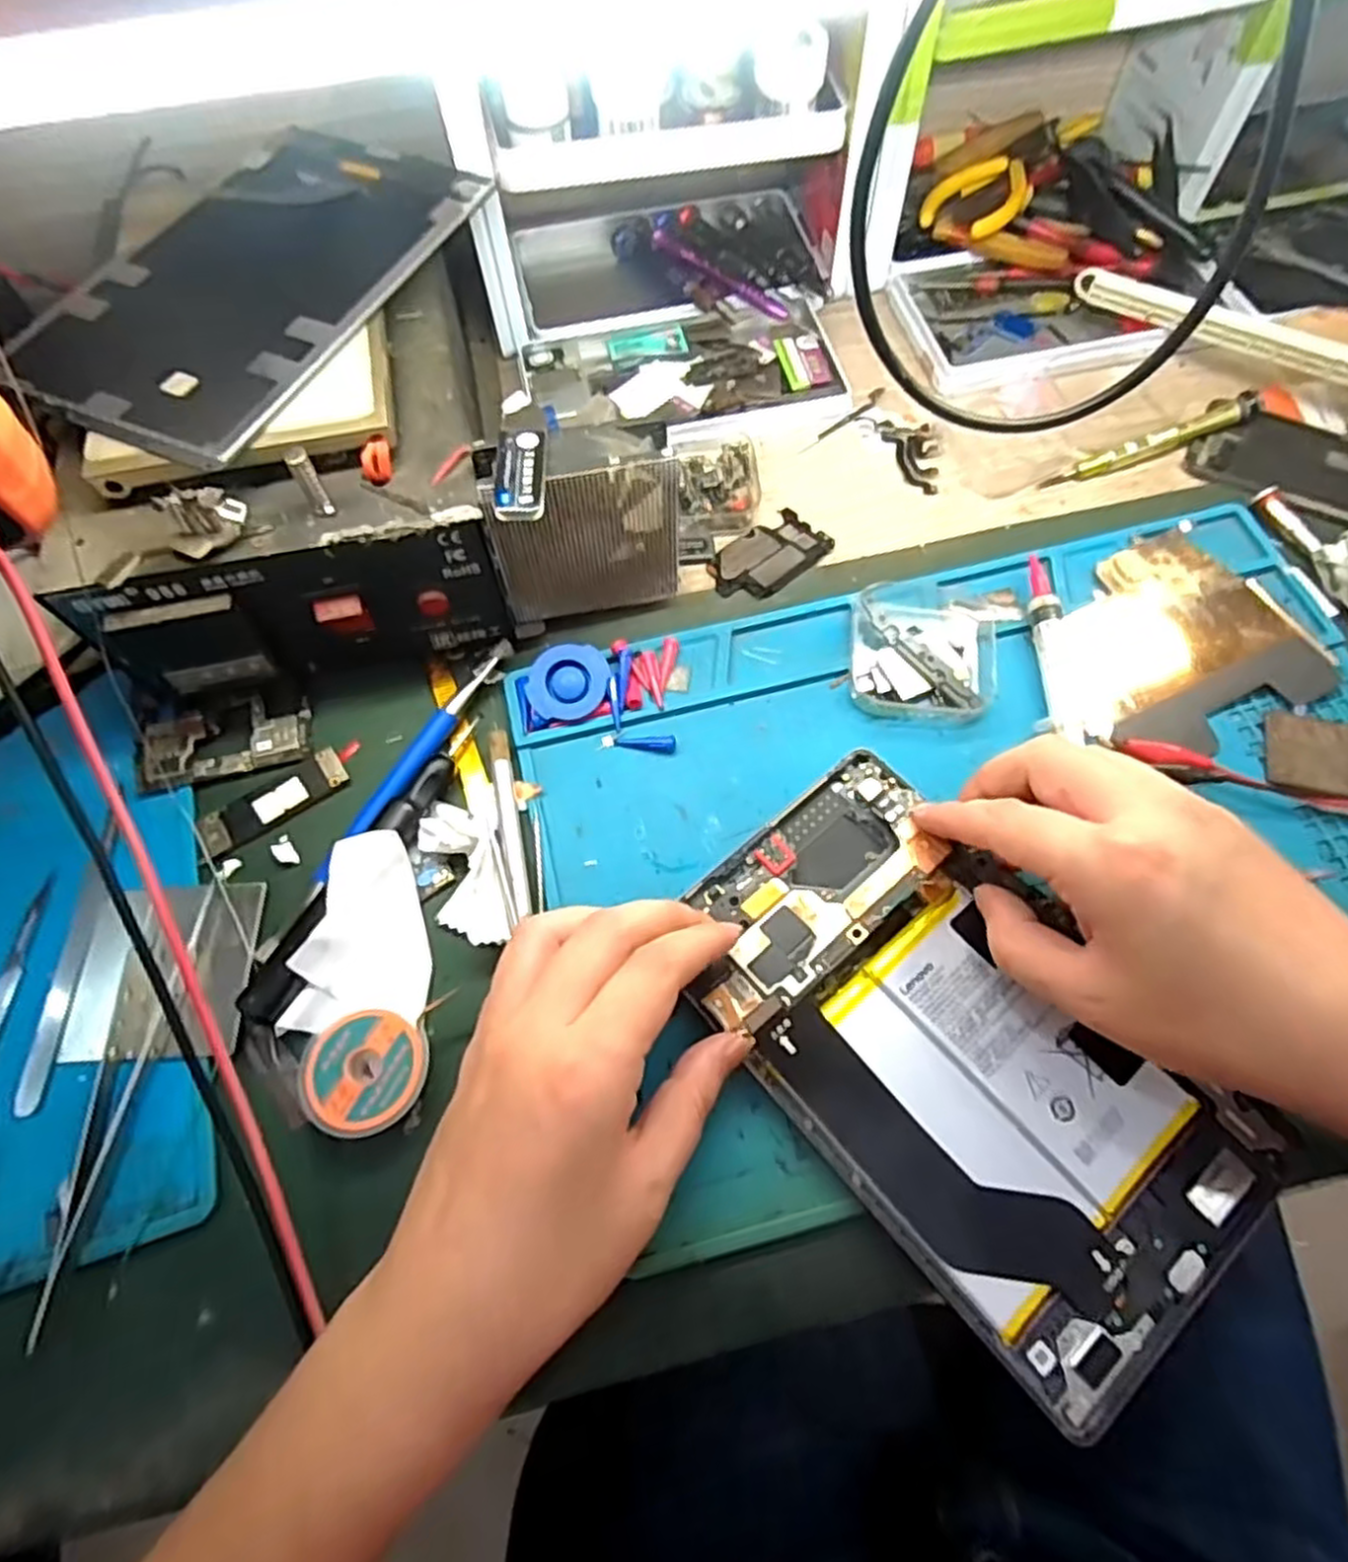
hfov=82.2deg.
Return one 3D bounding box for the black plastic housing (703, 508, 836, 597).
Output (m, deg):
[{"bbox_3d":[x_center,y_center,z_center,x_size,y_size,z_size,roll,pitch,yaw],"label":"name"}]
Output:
[{"bbox_3d":[0.048,-0.114,0.393,0.063,0.006,0.038,-37,69,-14],"label":"black plastic housing"}]

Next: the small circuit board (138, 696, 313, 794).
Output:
[{"bbox_3d":[-0.203,-0.019,0.350,0.071,0.006,0.038,-15,66,-5],"label":"small circuit board"}]

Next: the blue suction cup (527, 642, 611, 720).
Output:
[{"bbox_3d":[-0.048,-0.044,0.350,0.037,0.008,0.033,-9,86,-3],"label":"blue suction cup"}]

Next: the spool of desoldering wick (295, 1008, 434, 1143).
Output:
[{"bbox_3d":[-0.113,0.108,0.284,0.045,0.011,0.041,-1,65,1],"label":"spool of desoldering wick"}]

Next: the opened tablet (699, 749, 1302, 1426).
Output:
[{"bbox_3d":[0.099,0.093,0.283,0.119,0.013,0.201,-38,70,-15],"label":"opened tablet"}]

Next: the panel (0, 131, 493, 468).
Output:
[{"bbox_3d":[-0.177,-0.213,0.326,0.116,0.006,0.194,23,67,11],"label":"panel"}]

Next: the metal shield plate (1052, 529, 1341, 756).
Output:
[{"bbox_3d":[0.226,-0.063,0.353,0.116,0.008,0.098,-25,67,-10],"label":"metal shield plate"}]

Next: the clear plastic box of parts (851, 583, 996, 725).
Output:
[{"bbox_3d":[0.114,-0.061,0.353,0.063,0.015,0.068,6,65,4],"label":"clear plastic box of parts"}]

